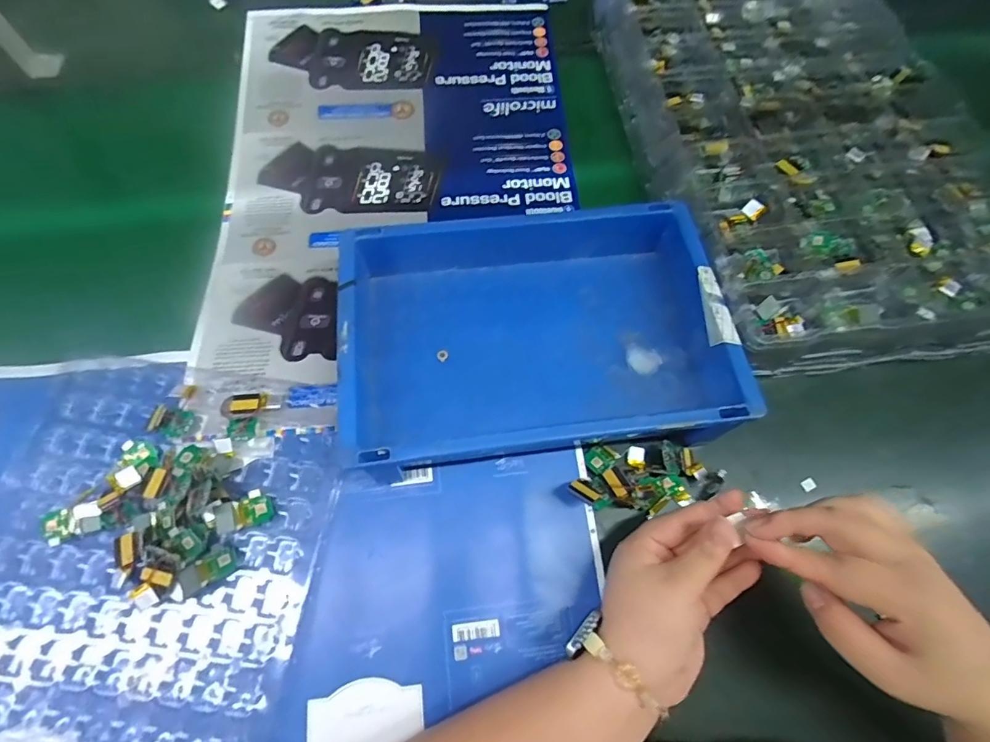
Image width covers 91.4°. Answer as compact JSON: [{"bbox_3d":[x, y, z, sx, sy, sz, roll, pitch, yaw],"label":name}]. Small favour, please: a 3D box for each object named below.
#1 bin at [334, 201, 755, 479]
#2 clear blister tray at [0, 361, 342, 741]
[{"bbox_3d":[0.031,-0.030,0.416,0.296,0.091,0.204,-5,68,-5],"label":"bin"},{"bbox_3d":[-0.258,0.132,0.346,0.252,0.022,0.282,9,67,1],"label":"clear blister tray"}]

